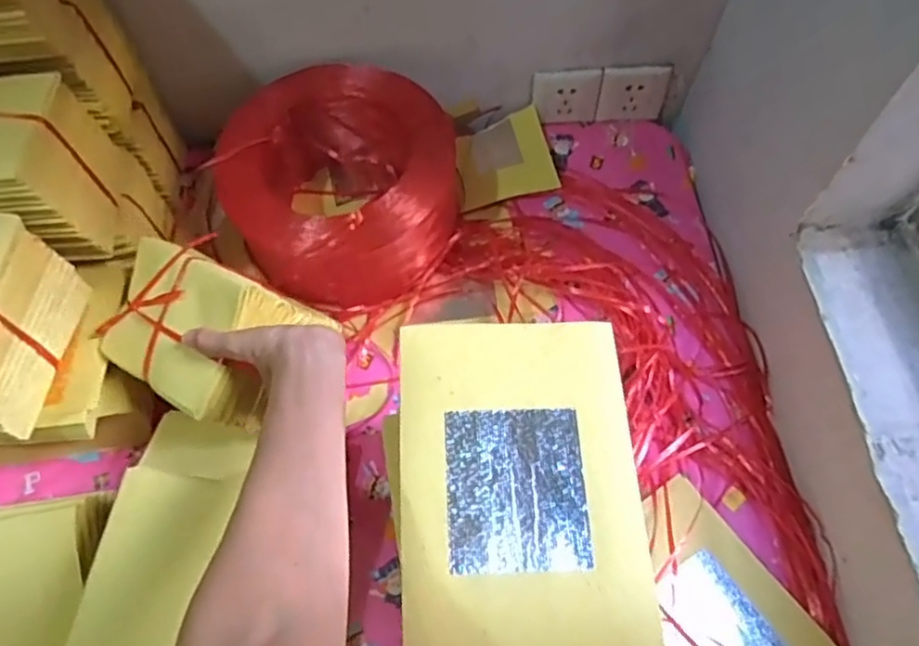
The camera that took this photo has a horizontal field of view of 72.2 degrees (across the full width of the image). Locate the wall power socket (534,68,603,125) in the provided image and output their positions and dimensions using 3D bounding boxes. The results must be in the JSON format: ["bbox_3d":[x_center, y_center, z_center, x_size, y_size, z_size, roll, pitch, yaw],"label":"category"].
[{"bbox_3d":[0.144,-0.302,0.843,0.086,0.077,0.009,-3,49,2],"label":"wall power socket"}]

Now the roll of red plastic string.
[{"bbox_3d":[-0.130,-0.160,0.741,0.239,0.169,0.225,0,59,1],"label":"roll of red plastic string"}]

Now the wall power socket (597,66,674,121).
[{"bbox_3d":[0.233,-0.304,0.848,0.090,0.085,0.020,-3,59,-1],"label":"wall power socket"}]

